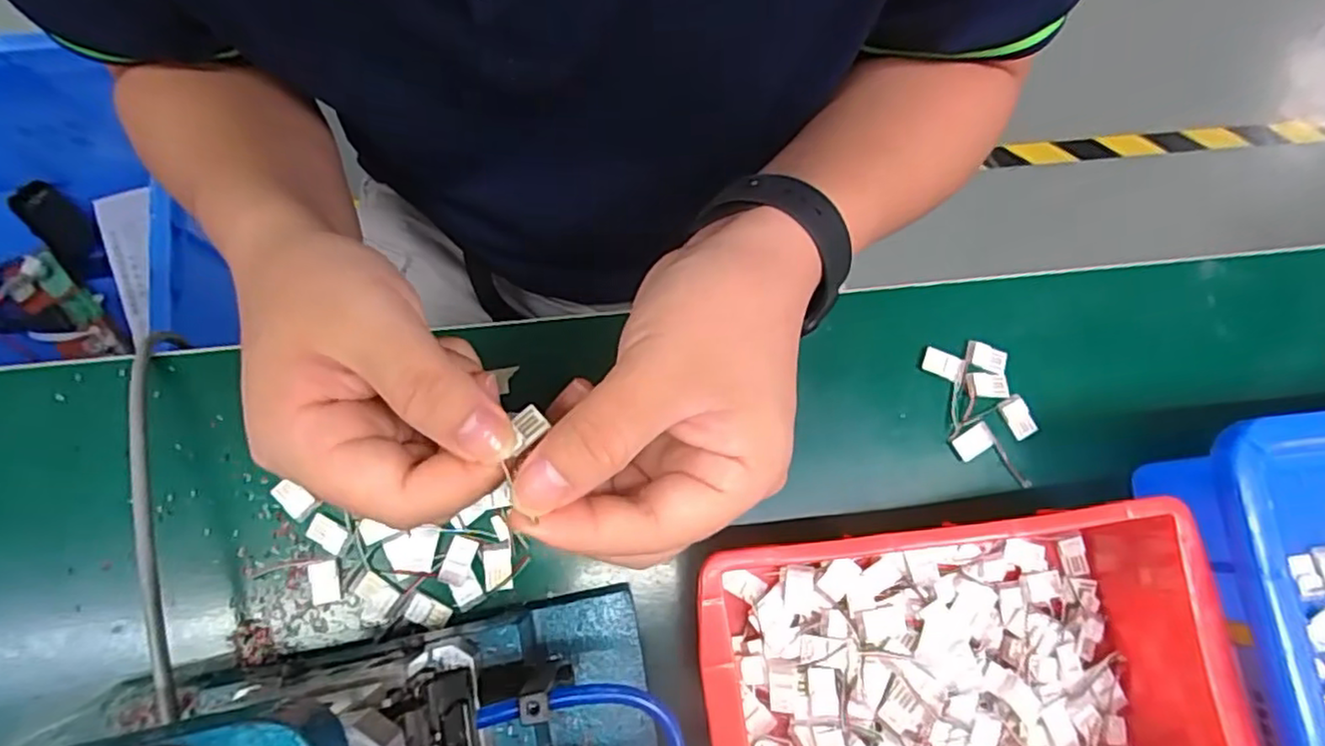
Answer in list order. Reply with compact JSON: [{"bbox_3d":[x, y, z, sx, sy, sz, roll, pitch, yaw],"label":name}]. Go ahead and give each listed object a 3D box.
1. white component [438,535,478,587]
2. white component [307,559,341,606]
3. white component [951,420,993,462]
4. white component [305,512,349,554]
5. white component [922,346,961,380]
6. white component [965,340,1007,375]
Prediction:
[{"bbox_3d":[-0.091,0.083,0.292,0.012,0.004,0.021,16,74,2],"label":"white component"},{"bbox_3d":[-0.149,0.092,0.288,0.013,0.004,0.018,-9,75,-5],"label":"white component"},{"bbox_3d":[0.149,0.033,0.315,0.019,0.004,0.012,-30,77,-10],"label":"white component"},{"bbox_3d":[-0.149,0.071,0.292,0.017,0.004,0.013,29,75,6],"label":"white component"},{"bbox_3d":[0.136,-0.005,0.320,0.018,0.004,0.012,22,75,4],"label":"white component"},{"bbox_3d":[0.158,-0.009,0.321,0.020,0.004,0.012,20,74,4],"label":"white component"}]

